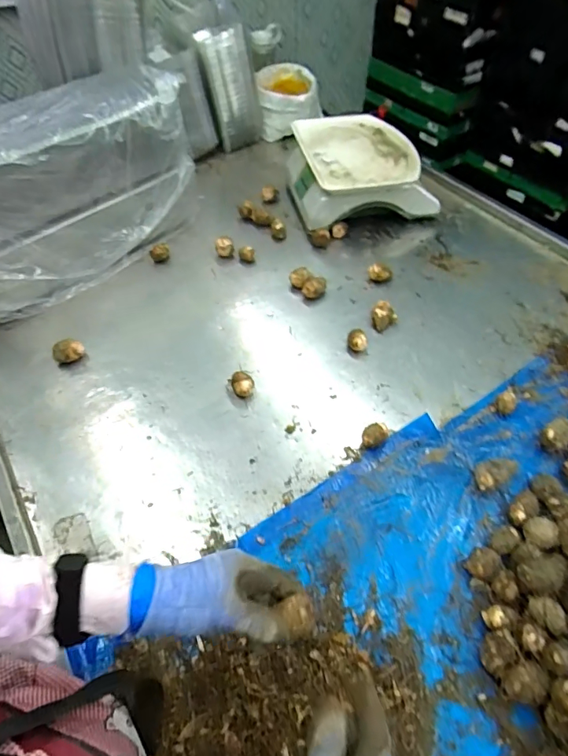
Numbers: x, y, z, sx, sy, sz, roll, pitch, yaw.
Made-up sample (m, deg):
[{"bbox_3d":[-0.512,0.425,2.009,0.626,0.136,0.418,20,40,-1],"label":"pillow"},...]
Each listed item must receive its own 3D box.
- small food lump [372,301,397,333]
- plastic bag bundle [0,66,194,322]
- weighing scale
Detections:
[{"bbox_3d":[0.177,-0.107,0.834,0.035,0.044,0.033,36,61,25],"label":"small food lump"},{"bbox_3d":[-0.413,-0.328,0.845,0.182,0.259,0.512,35,60,25],"label":"plastic bag bundle"},{"bbox_3d":[0.159,-0.460,1.032,0.284,0.105,0.274,-12,53,-8],"label":"weighing scale"}]

